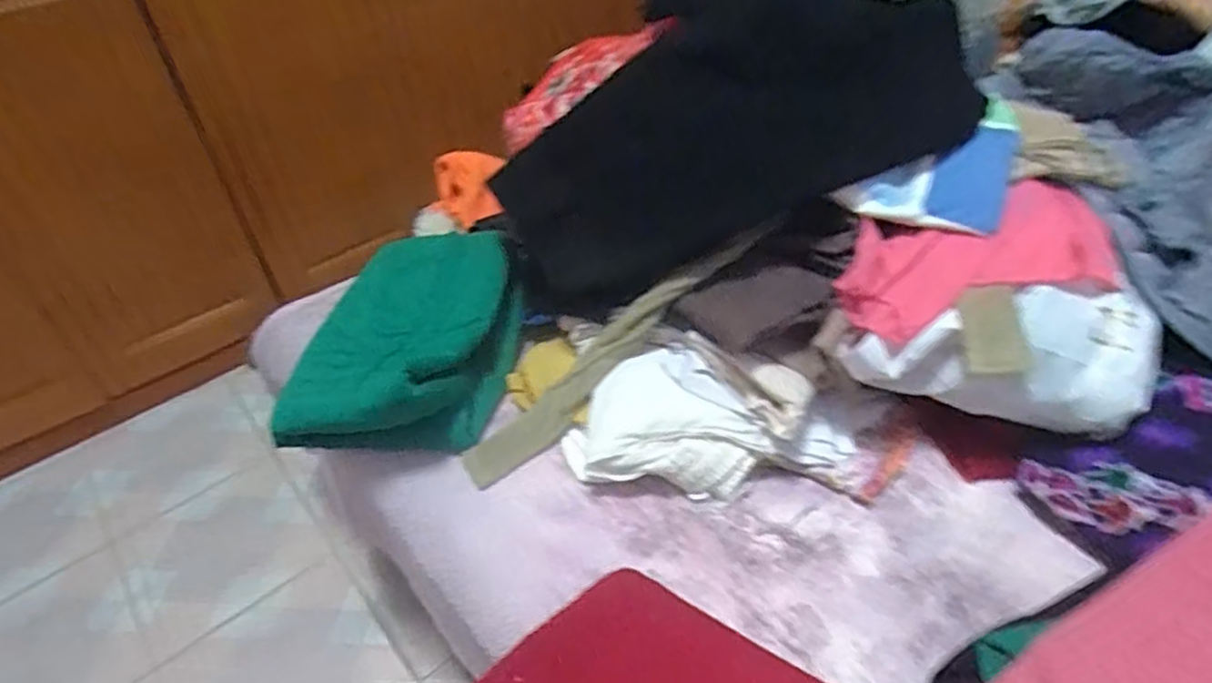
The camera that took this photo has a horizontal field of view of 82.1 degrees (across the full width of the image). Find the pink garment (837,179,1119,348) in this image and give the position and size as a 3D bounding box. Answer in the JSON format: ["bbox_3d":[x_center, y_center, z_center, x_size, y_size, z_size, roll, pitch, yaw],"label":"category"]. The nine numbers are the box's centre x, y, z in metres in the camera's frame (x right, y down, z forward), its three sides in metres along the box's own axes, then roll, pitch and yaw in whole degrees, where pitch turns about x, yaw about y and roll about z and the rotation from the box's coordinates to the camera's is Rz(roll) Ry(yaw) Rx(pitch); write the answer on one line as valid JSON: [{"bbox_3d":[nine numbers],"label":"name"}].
[{"bbox_3d":[0.335,-0.076,0.653,0.245,0.056,0.123,-7,42,-3],"label":"pink garment"}]

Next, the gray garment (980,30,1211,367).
[{"bbox_3d":[0.611,-0.160,0.740,0.283,0.171,0.433,0,42,5],"label":"gray garment"}]

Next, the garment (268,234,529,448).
[{"bbox_3d":[-0.221,-0.004,0.796,0.235,0.100,0.271,6,43,12],"label":"garment"}]

